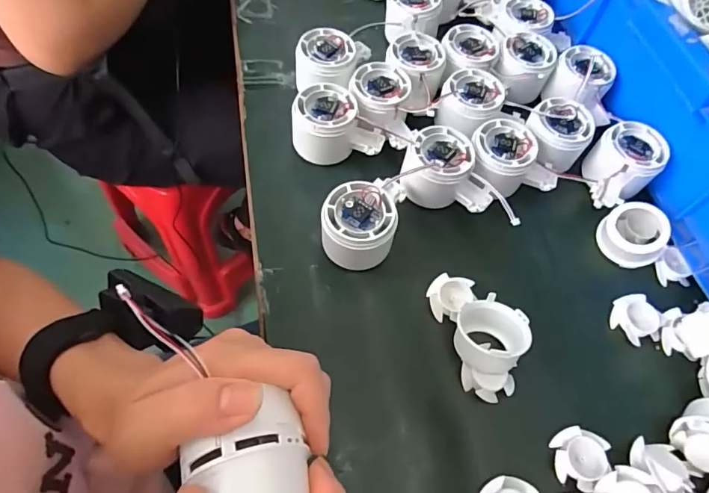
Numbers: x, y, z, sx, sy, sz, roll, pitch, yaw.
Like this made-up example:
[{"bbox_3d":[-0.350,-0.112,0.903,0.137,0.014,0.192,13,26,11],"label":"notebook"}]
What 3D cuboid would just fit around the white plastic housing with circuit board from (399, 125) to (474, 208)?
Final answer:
[{"bbox_3d":[0.072,-0.069,0.416,0.059,0.045,0.063,14,62,3],"label":"white plastic housing with circuit board"}]

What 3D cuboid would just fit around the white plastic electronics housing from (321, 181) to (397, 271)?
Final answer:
[{"bbox_3d":[0.002,-0.011,0.379,0.055,0.056,0.058,2,62,-3],"label":"white plastic electronics housing"}]

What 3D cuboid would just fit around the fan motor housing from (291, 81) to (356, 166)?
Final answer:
[{"bbox_3d":[-0.028,-0.109,0.429,0.054,0.051,0.058,11,62,2],"label":"fan motor housing"}]

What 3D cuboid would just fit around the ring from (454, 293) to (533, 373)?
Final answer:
[{"bbox_3d":[0.102,0.068,0.357,0.052,0.025,0.054,2,62,-3],"label":"ring"}]

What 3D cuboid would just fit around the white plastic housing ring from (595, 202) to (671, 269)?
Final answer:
[{"bbox_3d":[0.246,-0.010,0.415,0.052,0.033,0.052,-7,69,18],"label":"white plastic housing ring"}]

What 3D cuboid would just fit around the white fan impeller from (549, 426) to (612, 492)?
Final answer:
[{"bbox_3d":[0.159,0.150,0.329,0.035,0.011,0.039,2,62,-3],"label":"white fan impeller"}]

